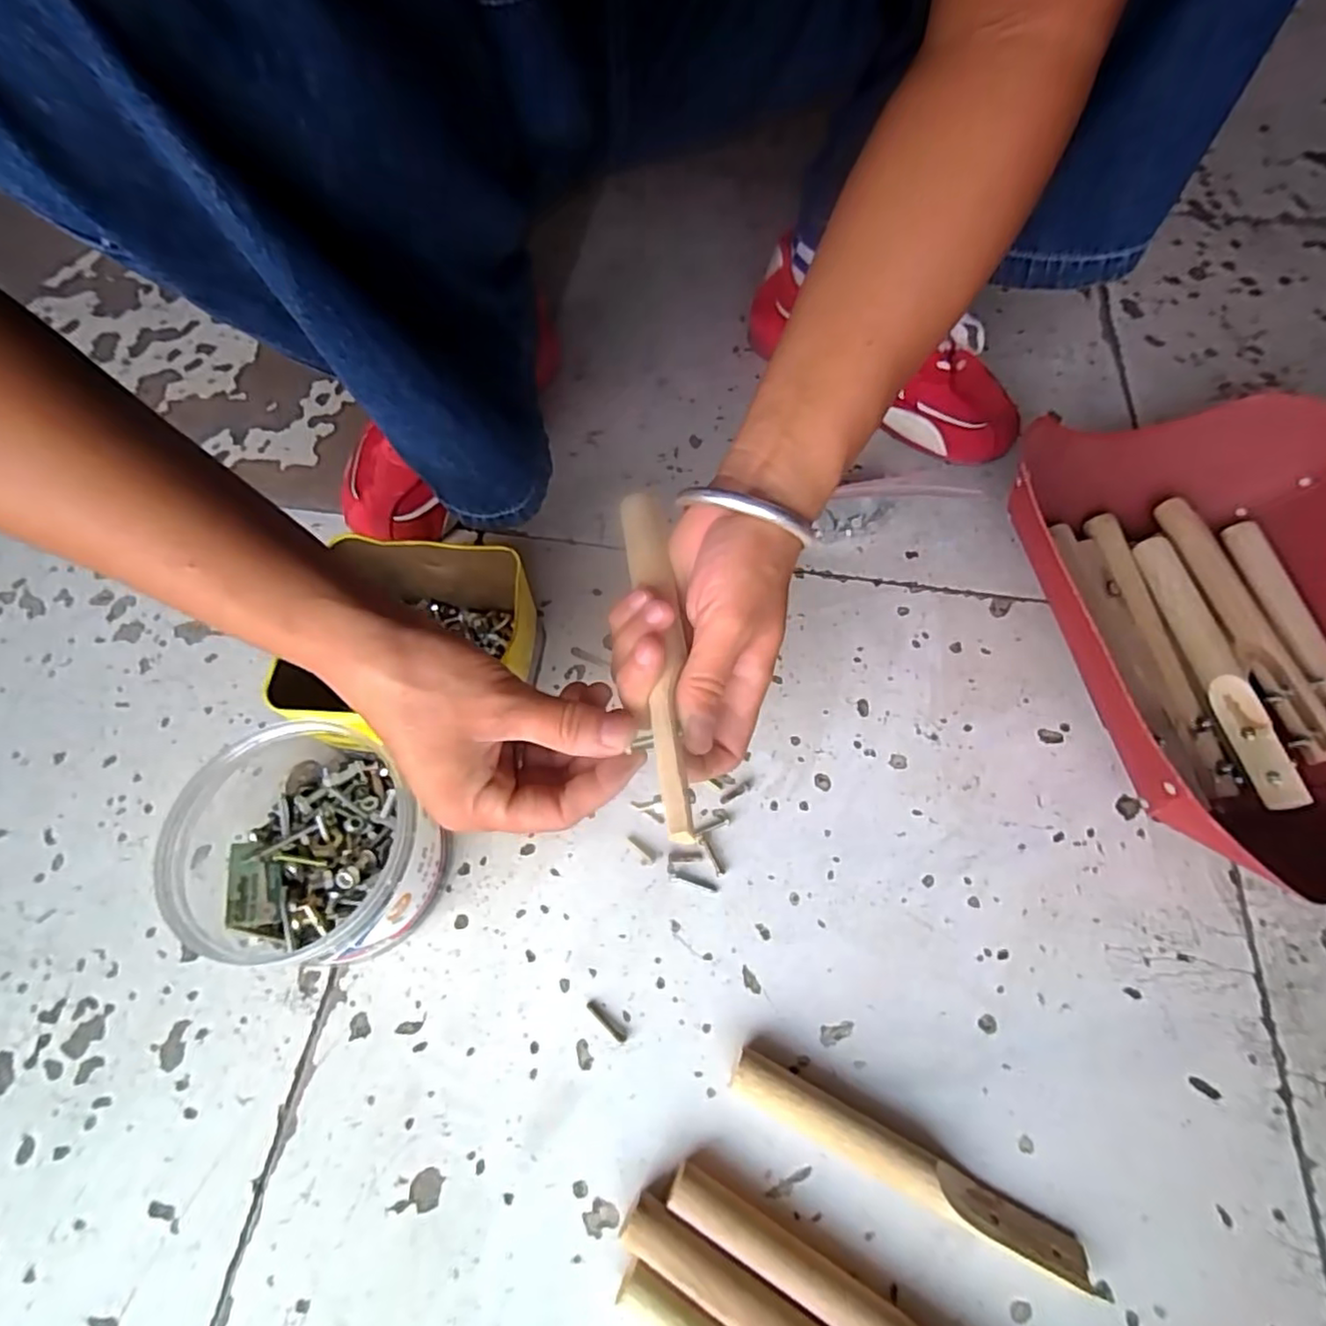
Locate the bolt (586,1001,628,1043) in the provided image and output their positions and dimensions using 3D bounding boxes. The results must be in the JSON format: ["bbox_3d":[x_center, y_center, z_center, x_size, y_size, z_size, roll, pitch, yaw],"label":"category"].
[{"bbox_3d":[-0.030,0.191,0.343,0.027,0.004,0.006,38,70,17],"label":"bolt"}]

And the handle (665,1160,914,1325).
[{"bbox_3d":[0.082,0.285,0.287,0.175,0.022,0.019,28,68,13],"label":"handle"}]

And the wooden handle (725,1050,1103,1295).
[{"bbox_3d":[0.115,0.240,0.308,0.174,0.023,0.021,25,67,12],"label":"wooden handle"}]

